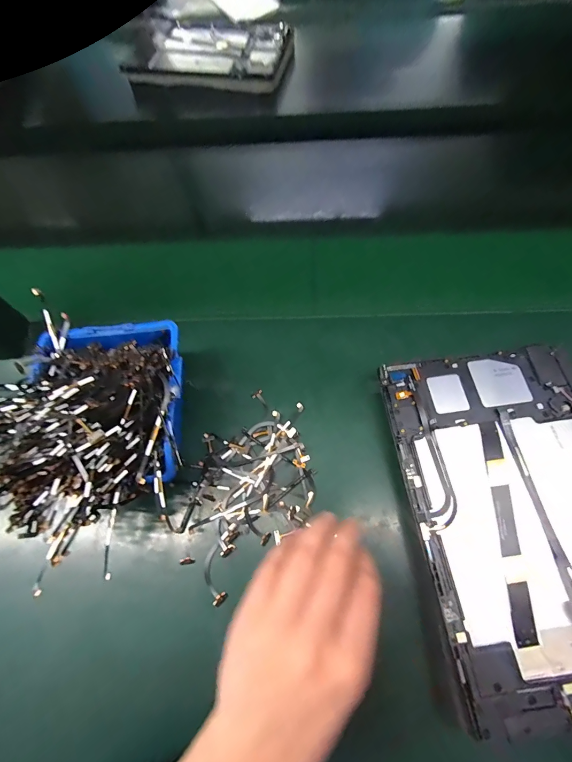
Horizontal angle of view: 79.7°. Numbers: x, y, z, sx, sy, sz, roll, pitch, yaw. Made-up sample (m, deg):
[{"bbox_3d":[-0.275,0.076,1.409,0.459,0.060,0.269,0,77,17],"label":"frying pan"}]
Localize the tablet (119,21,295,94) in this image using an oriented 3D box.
[{"bbox_3d":[-0.115,-0.527,0.548,0.233,0.026,0.154,8,69,6],"label":"tablet"}]

